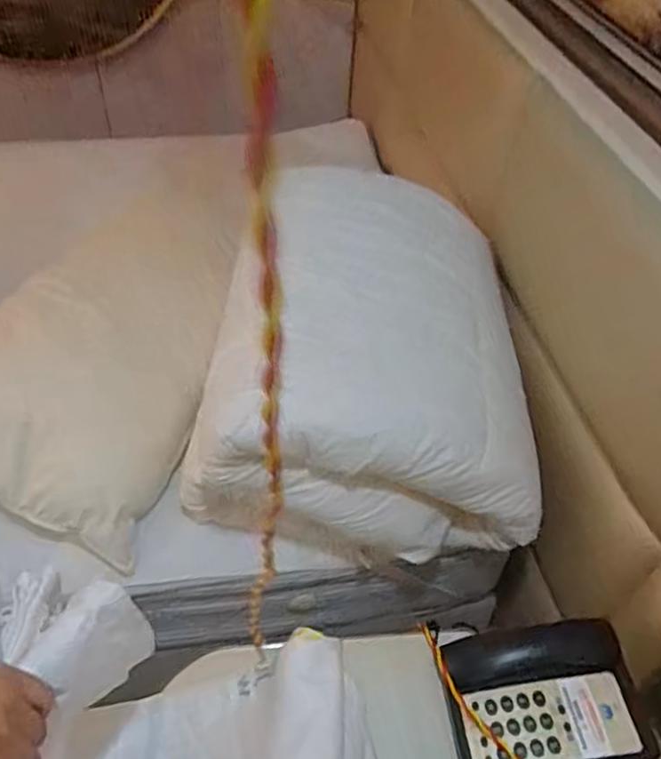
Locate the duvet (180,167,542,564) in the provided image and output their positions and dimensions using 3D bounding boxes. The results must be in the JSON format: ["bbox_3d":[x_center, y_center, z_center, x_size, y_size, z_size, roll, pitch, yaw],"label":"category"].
[{"bbox_3d":[0.035,-0.023,0.972,0.464,0.312,0.469,2,46,-2],"label":"duvet"}]

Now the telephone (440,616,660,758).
[{"bbox_3d":[0.239,0.364,0.759,0.213,0.063,0.156,-3,46,-7],"label":"telephone"}]

